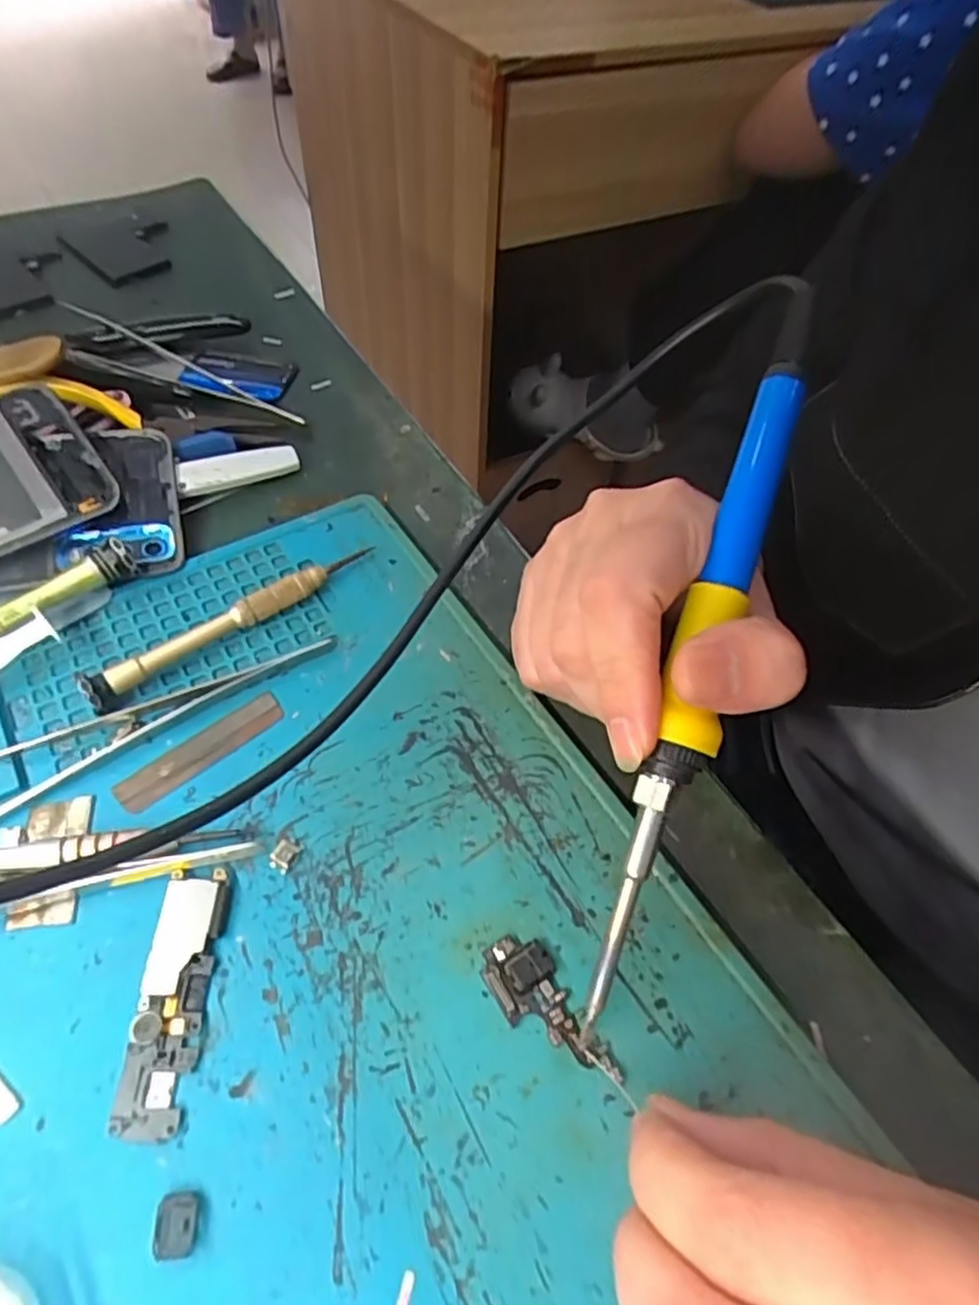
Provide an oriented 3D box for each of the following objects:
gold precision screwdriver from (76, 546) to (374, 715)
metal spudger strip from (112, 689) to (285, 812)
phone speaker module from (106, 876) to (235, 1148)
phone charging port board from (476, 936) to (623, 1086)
[{"bbox_3d":[-0.093,-0.014,0.260,0.113,0.015,0.010,-37,64,-26],"label":"gold precision screwdriver"},{"bbox_3d":[-0.096,0.032,0.235,0.056,0.004,0.014,-35,63,-25],"label":"metal spudger strip"},{"bbox_3d":[-0.086,0.093,0.192,0.017,0.005,0.065,2,54,-2],"label":"phone speaker module"},{"bbox_3d":[0.015,0.099,0.193,0.019,0.004,0.044,-25,60,-20],"label":"phone charging port board"}]

